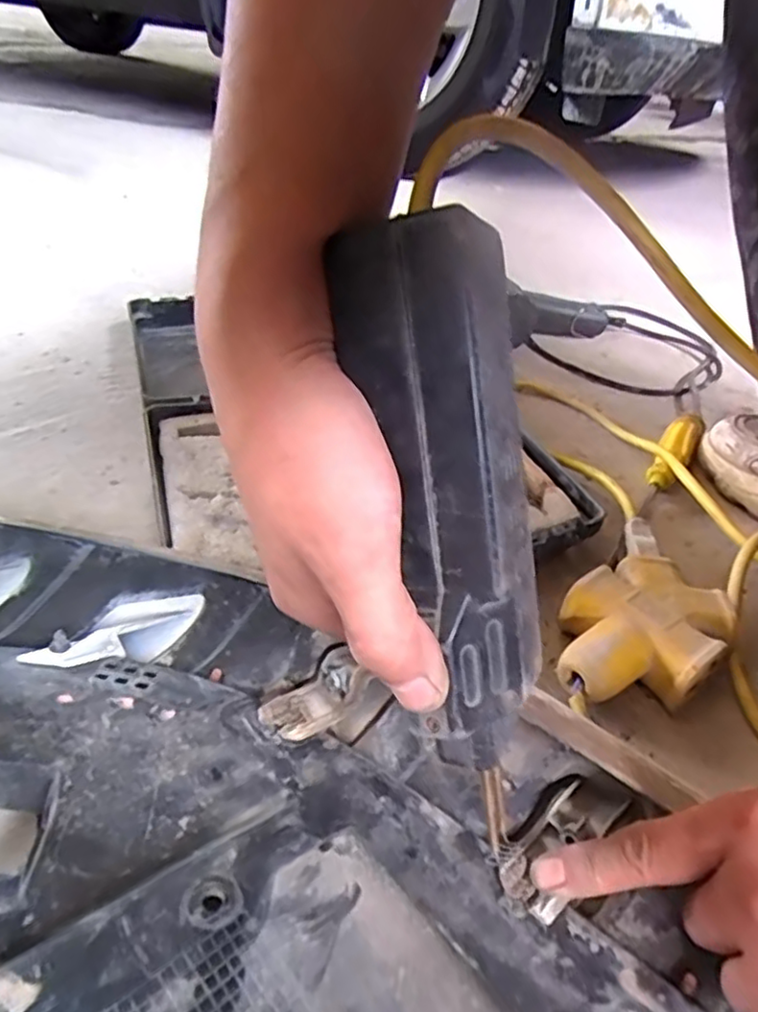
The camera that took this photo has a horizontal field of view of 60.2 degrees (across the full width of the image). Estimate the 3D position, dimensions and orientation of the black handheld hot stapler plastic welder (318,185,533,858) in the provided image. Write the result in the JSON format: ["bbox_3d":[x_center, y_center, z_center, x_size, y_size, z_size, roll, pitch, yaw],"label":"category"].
[{"bbox_3d":[0.025,0.002,0.206,0.042,0.177,0.033,-13,8,-19],"label":"black handheld hot stapler plastic welder"}]

